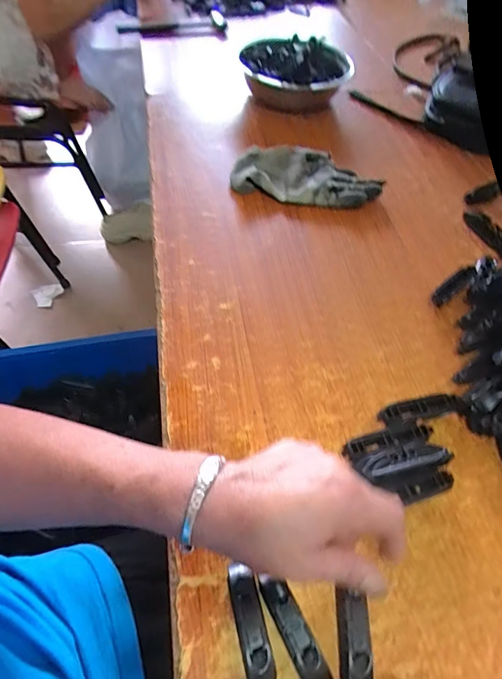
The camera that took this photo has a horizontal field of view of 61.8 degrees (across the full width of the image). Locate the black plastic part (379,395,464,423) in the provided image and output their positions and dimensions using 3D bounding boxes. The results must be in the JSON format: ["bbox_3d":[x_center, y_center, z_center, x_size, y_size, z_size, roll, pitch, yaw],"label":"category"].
[{"bbox_3d":[0.154,0.066,0.384,0.076,0.019,0.019,-8,53,-10],"label":"black plastic part"}]

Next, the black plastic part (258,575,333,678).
[{"bbox_3d":[0.028,0.192,0.275,0.017,0.020,0.073,-22,57,-20],"label":"black plastic part"}]

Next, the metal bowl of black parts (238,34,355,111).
[{"bbox_3d":[0.081,-0.470,0.749,0.186,0.082,0.186,9,52,3],"label":"metal bowl of black parts"}]

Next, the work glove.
[{"bbox_3d":[0.079,-0.228,0.589,0.201,0.027,0.104,7,52,1],"label":"work glove"}]

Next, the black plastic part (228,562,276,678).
[{"bbox_3d":[0.000,0.190,0.277,0.018,0.017,0.074,-11,54,-12],"label":"black plastic part"}]

